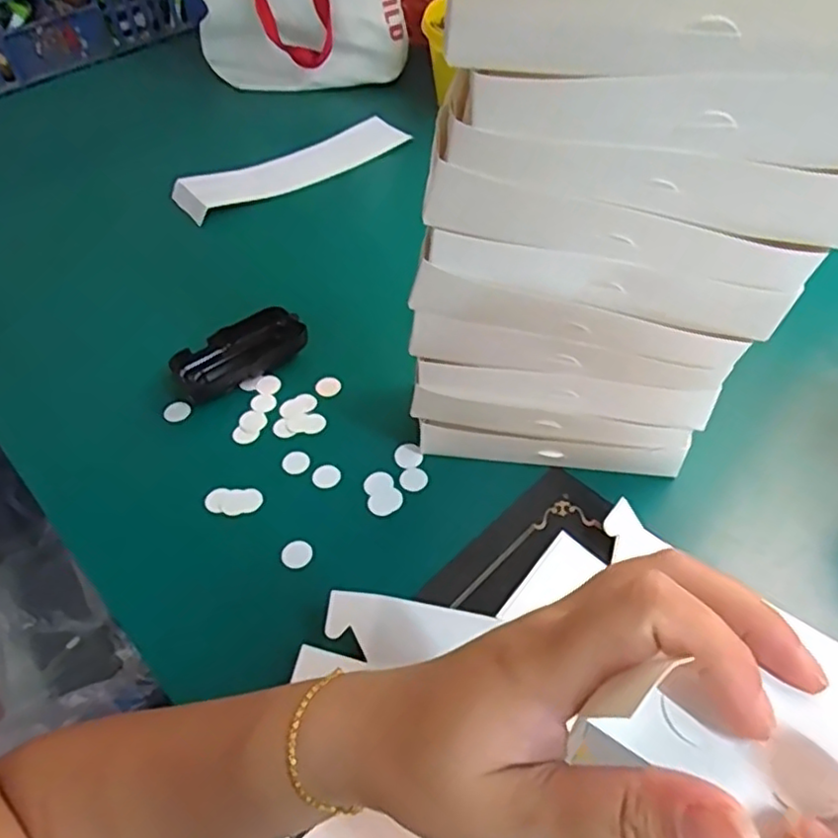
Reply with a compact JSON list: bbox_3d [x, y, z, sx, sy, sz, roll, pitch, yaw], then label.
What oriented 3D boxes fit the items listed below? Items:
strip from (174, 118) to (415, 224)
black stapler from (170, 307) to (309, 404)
[{"bbox_3d":[-0.144,-0.287,0.748,0.260,0.027,0.067,-27,54,-20],"label":"strip"},{"bbox_3d":[-0.151,-0.056,0.565,0.112,0.025,0.057,-29,54,-21],"label":"black stapler"}]

